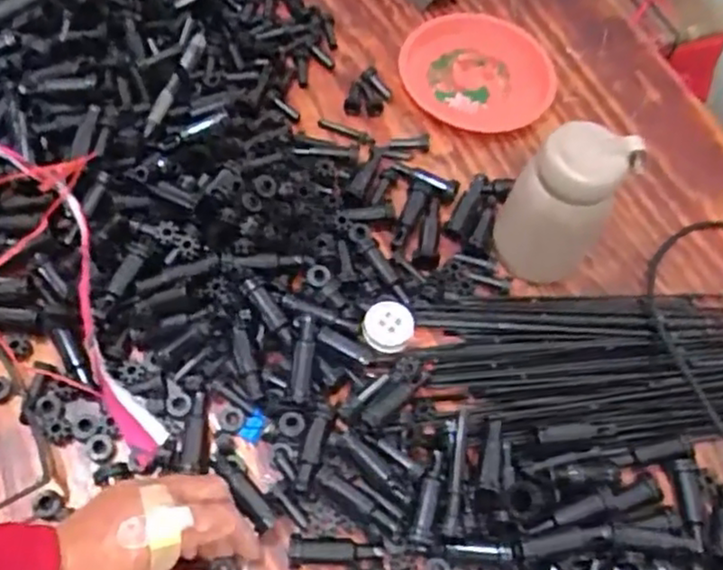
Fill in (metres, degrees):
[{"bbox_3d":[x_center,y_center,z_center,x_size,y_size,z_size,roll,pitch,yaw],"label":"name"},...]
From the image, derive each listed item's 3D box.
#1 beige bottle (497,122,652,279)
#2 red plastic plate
[{"bbox_3d":[0.164,-0.061,0.588,0.071,0.140,0.078,38,65,16],"label":"beige bottle"},{"bbox_3d":[0.121,-0.224,0.752,0.155,0.017,0.154,2,61,-3],"label":"red plastic plate"}]

